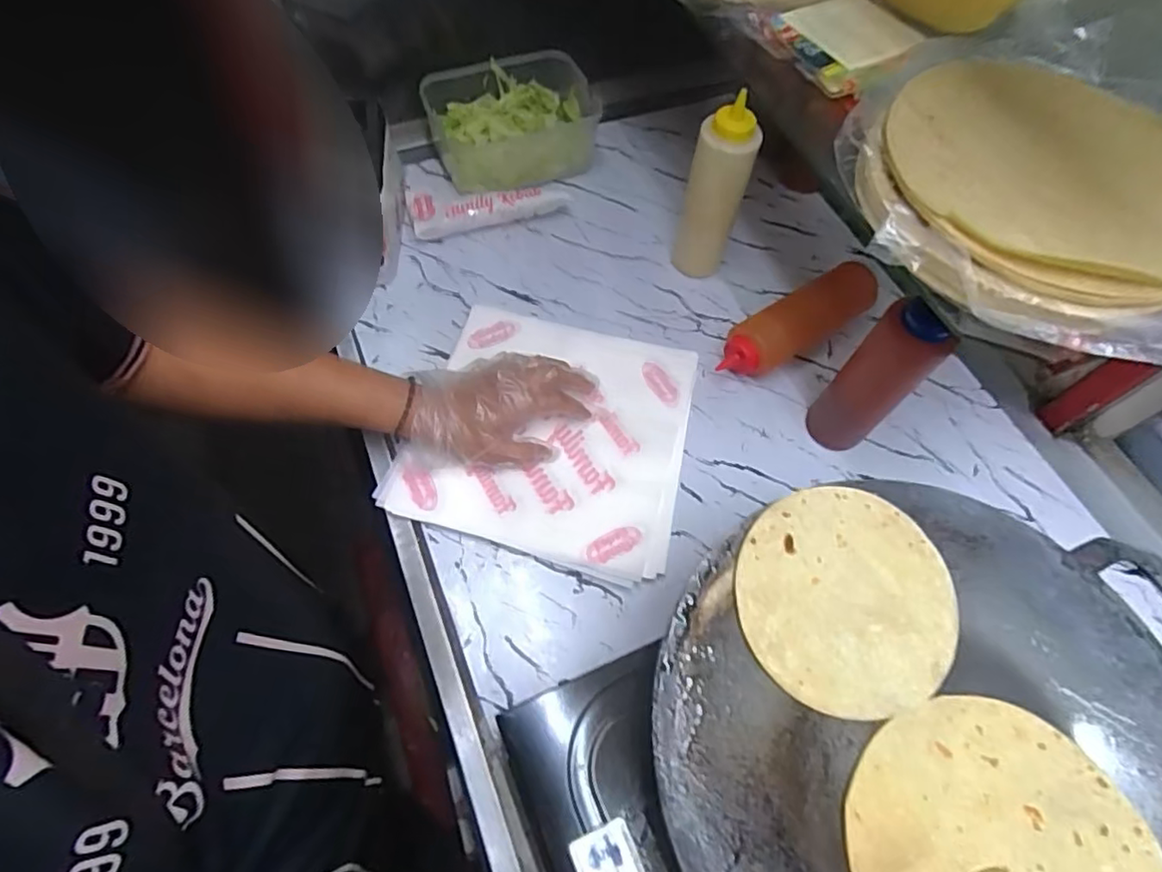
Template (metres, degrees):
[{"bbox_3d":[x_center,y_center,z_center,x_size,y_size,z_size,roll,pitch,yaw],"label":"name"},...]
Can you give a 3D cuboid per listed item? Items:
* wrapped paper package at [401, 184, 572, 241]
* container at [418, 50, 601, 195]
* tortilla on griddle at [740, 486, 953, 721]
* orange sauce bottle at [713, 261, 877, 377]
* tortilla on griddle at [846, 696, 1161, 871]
[{"bbox_3d":[-0.110,-0.281,0.742,0.189,0.039,0.067,-15,64,-12],"label":"wrapped paper package"},{"bbox_3d":[-0.085,-0.389,0.778,0.210,0.094,0.157,-6,62,-7],"label":"container"},{"bbox_3d":[0.181,0.110,0.424,0.147,0.005,0.145,4,71,-4],"label":"tortilla on griddle"},{"bbox_3d":[0.232,-0.123,0.676,0.209,0.053,0.062,-27,67,-18],"label":"orange sauce bottle"},{"bbox_3d":[0.245,0.245,0.359,0.168,0.007,0.164,-1,57,1],"label":"tortilla on griddle"}]

